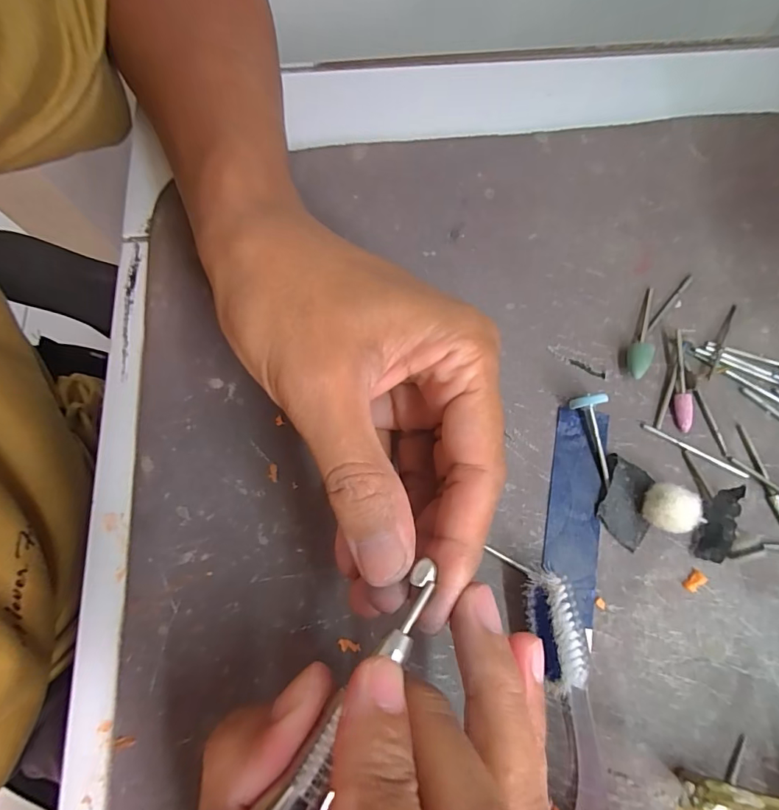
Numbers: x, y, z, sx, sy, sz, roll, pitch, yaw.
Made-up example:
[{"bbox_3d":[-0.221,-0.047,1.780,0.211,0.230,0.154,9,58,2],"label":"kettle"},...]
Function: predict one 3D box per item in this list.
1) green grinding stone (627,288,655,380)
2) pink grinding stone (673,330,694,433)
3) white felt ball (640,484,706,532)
[{"bbox_3d":[0.111,-0.033,0.198,0.008,0.008,0.047,21,63,7],"label":"green grinding stone"},{"bbox_3d":[0.124,-0.011,0.192,0.006,0.007,0.044,4,74,1],"label":"pink grinding stone"},{"bbox_3d":[0.108,0.040,0.173,0.017,0.014,0.016,0,74,0],"label":"white felt ball"}]

